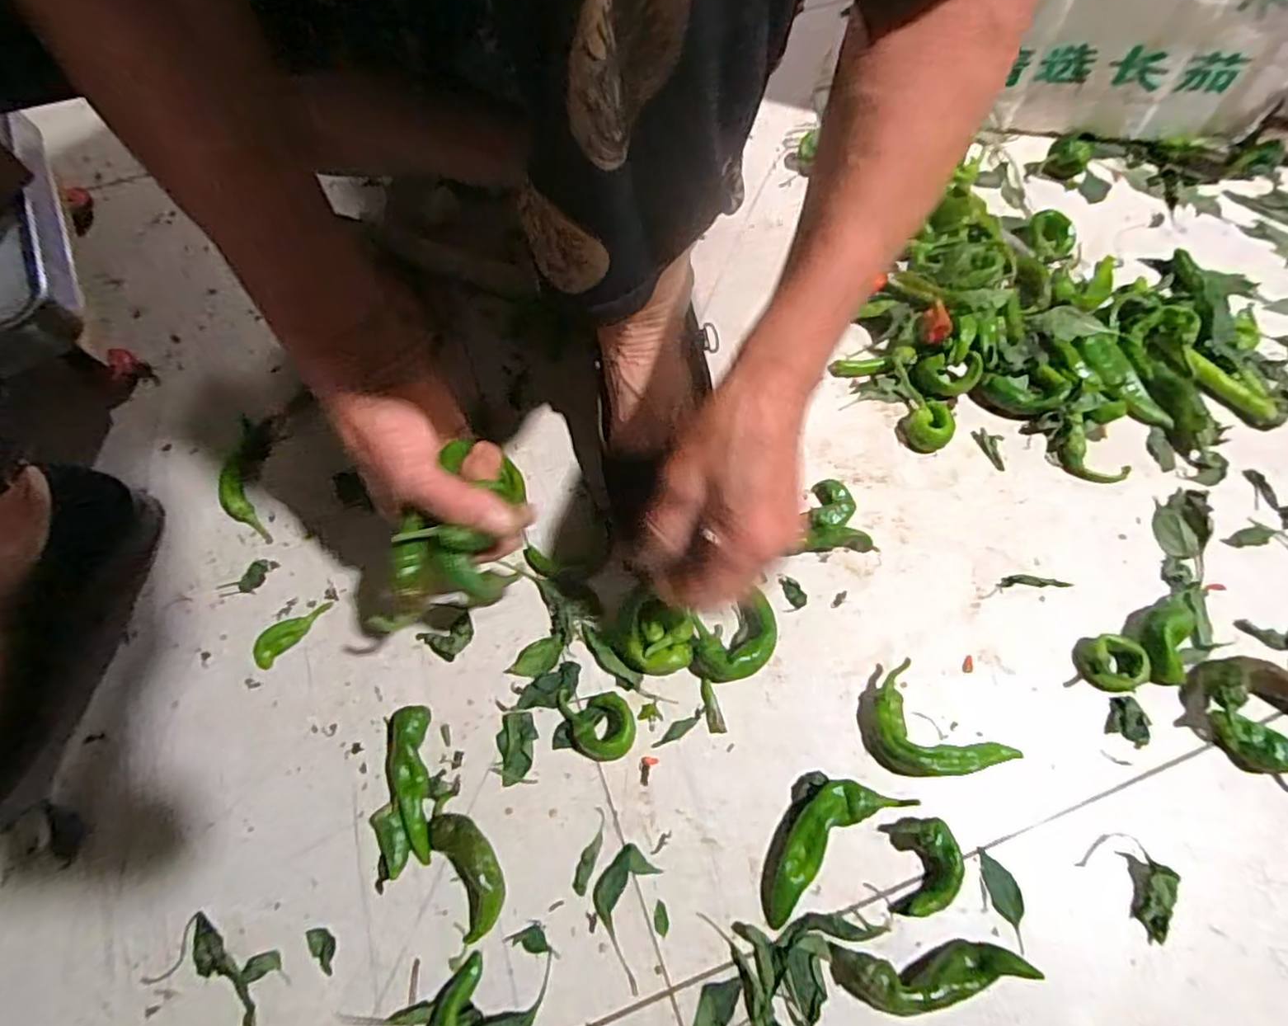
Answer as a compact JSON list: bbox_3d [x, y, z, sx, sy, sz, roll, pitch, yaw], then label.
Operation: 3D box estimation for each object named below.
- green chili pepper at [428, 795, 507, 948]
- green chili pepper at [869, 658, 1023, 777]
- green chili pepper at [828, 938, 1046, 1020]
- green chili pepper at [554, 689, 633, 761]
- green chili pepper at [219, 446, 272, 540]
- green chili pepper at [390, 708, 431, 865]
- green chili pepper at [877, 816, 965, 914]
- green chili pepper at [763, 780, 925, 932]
[{"bbox_3d":[-0.103,0.201,0.374,0.033,0.020,0.076,-26,68,-8],"label":"green chili pepper"},{"bbox_3d":[0.174,0.137,0.391,0.080,0.023,0.055,40,74,17],"label":"green chili pepper"},{"bbox_3d":[0.151,0.246,0.342,0.096,0.022,0.030,-4,67,1],"label":"green chili pepper"},{"bbox_3d":[-0.031,0.132,0.404,0.050,0.018,0.039,3,67,4],"label":"green chili pepper"},{"bbox_3d":[-0.301,-0.011,0.479,0.023,0.013,0.082,-26,68,-8],"label":"green chili pepper"},{"bbox_3d":[-0.143,0.164,0.394,0.024,0.019,0.087,-8,67,-1],"label":"green chili pepper"},{"bbox_3d":[0.159,0.200,0.366,0.039,0.020,0.048,-3,67,1],"label":"green chili pepper"},{"bbox_3d":[0.103,0.187,0.372,0.103,0.018,0.038,-39,71,-13],"label":"green chili pepper"}]

